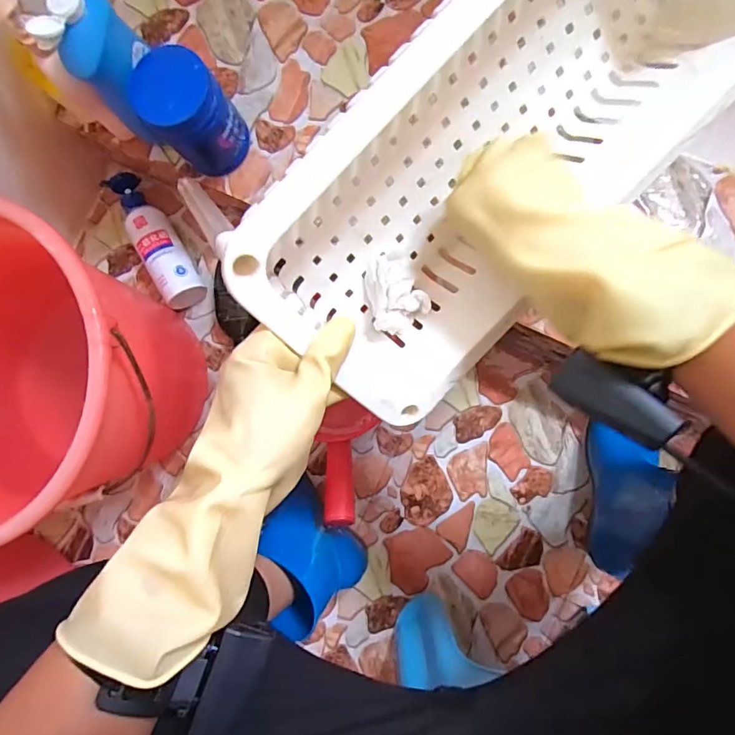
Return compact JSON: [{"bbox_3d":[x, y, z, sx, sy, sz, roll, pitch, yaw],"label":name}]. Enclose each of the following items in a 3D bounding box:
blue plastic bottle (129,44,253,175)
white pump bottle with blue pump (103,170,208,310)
[{"bbox_3d":[-0.205,-0.296,0.569,0.095,0.142,0.085,44,93,7],"label":"blue plastic bottle"},{"bbox_3d":[-0.325,-0.208,0.738,0.062,0.074,0.233,-30,84,5],"label":"white pump bottle with blue pump"}]

